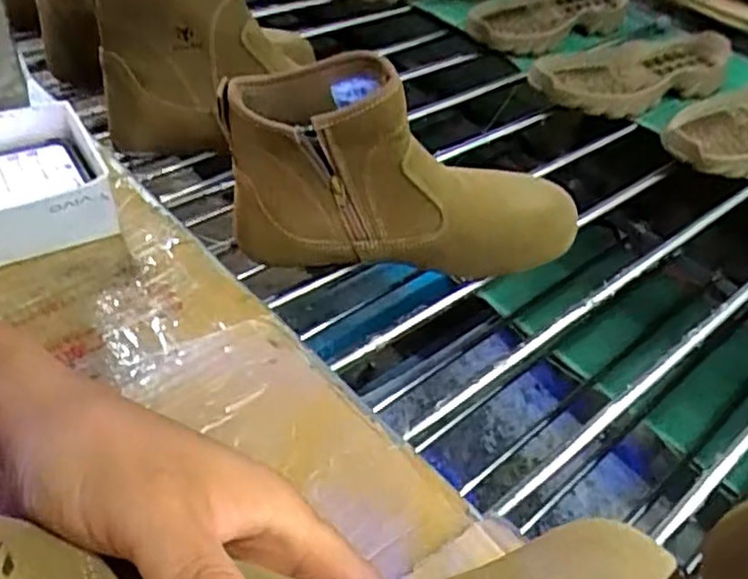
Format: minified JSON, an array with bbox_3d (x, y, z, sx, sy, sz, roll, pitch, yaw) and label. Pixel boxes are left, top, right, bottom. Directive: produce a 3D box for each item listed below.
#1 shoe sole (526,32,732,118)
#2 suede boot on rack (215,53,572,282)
[{"bbox_3d":[0.293,-0.249,0.784,0.257,0.030,0.112,-22,51,-26],"label":"shoe sole"},{"bbox_3d":[0.022,-0.086,0.493,0.254,0.140,0.072,-4,45,-11],"label":"suede boot on rack"}]

